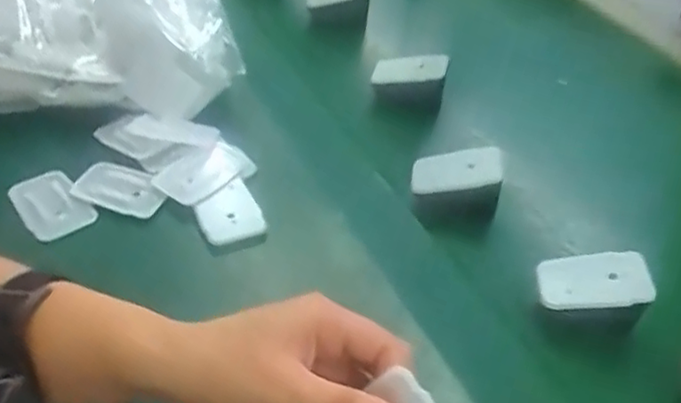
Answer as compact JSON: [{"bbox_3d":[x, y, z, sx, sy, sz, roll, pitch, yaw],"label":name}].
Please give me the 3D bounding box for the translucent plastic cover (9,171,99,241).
[{"bbox_3d":[-0.208,0.003,0.497,0.040,0.014,0.059,-27,51,-31],"label":"translucent plastic cover"}]

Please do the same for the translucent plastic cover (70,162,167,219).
[{"bbox_3d":[-0.159,-0.009,0.504,0.069,0.009,0.039,19,43,15],"label":"translucent plastic cover"}]

